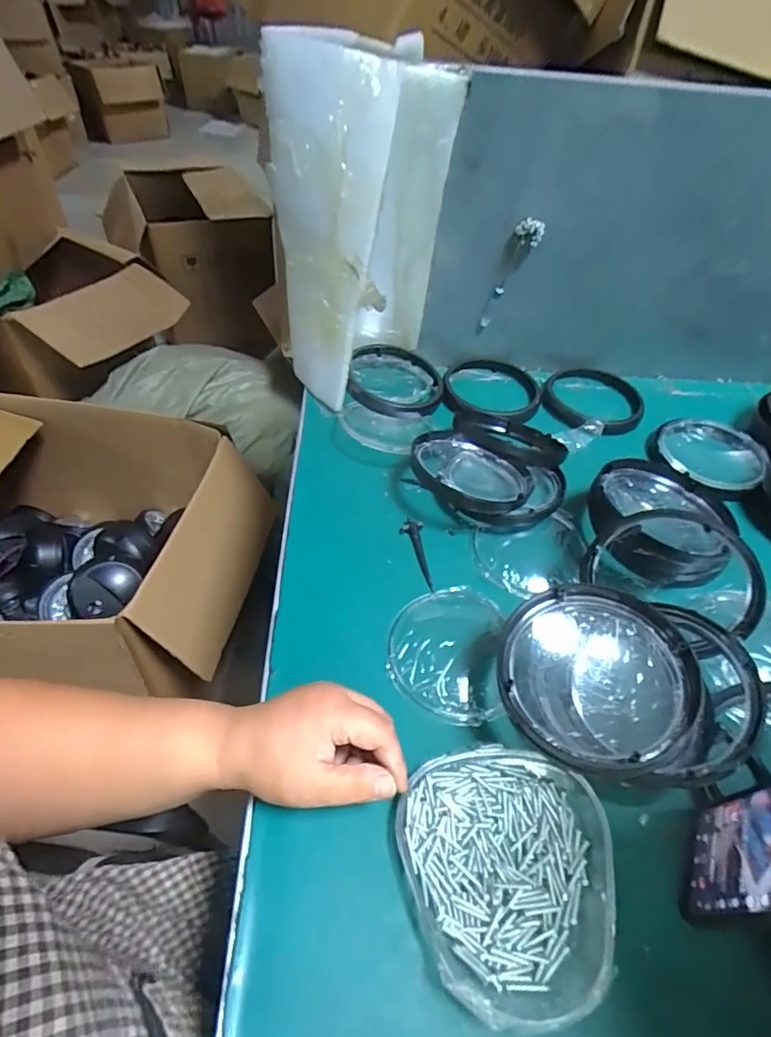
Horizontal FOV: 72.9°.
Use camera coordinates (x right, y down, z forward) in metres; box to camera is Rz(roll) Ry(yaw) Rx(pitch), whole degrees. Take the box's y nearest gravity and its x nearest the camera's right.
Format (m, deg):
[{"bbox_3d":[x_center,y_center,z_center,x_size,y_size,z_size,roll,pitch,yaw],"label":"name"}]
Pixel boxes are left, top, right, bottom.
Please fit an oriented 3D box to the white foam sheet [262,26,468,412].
[{"bbox_3d":[-0.029,-0.316,0.610,0.198,0.333,0.148,-2,48,-7],"label":"white foam sheet"}]

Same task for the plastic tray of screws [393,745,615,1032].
[{"bbox_3d":[0.086,0.229,0.349,0.141,0.035,0.144,-14,52,-18],"label":"plastic tray of screws"}]

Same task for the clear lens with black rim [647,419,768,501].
[{"bbox_3d":[0.401,-0.079,0.656,0.139,0.024,0.129,-31,57,-29],"label":"clear lens with black rim"}]

